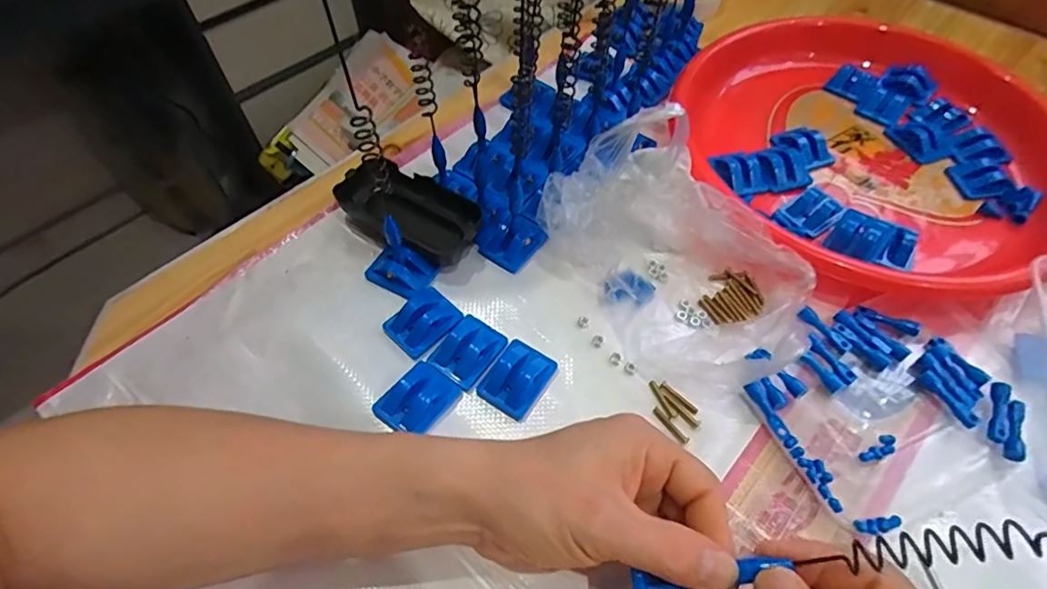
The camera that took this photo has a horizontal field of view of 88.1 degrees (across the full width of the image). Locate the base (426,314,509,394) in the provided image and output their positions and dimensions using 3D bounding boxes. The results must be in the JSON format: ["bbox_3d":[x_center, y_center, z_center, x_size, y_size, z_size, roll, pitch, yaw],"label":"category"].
[{"bbox_3d":[-0.034,0.035,0.342,0.035,0.012,0.043,32,61,20],"label":"base"}]

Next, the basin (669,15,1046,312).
[{"bbox_3d":[0.286,-0.132,0.440,0.339,0.039,0.296,-39,64,-23],"label":"basin"}]

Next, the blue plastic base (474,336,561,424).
[{"bbox_3d":[-0.003,0.050,0.333,0.033,0.013,0.044,30,61,19],"label":"blue plastic base"}]

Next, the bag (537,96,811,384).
[{"bbox_3d":[0.102,-0.031,0.349,0.120,0.078,0.180,-27,60,-17],"label":"bag"}]

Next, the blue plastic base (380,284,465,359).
[{"bbox_3d":[-0.065,0.016,0.352,0.037,0.013,0.043,39,64,23],"label":"blue plastic base"}]

